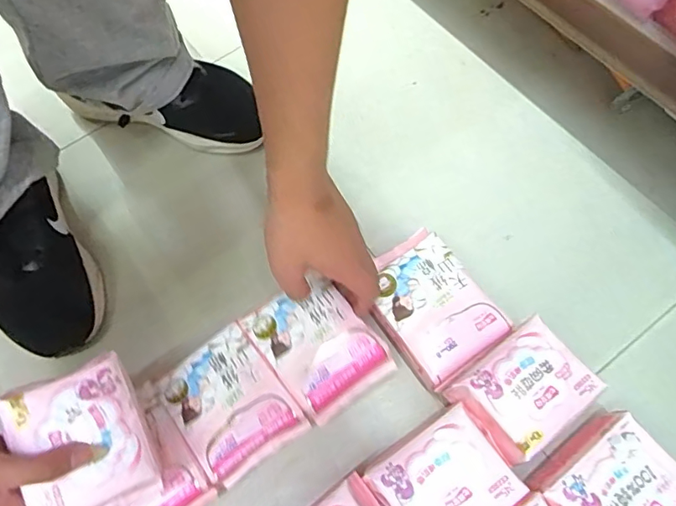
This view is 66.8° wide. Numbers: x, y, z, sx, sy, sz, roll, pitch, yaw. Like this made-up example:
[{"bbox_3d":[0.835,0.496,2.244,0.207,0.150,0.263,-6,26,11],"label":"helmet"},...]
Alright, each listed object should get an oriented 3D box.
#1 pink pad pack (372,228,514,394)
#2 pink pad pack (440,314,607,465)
[{"bbox_3d":[0.089,0.054,0.514,0.094,0.051,0.134,-33,68,-11],"label":"pink pad pack"},{"bbox_3d":[0.163,0.120,0.448,0.104,0.046,0.084,-35,68,-12],"label":"pink pad pack"}]

